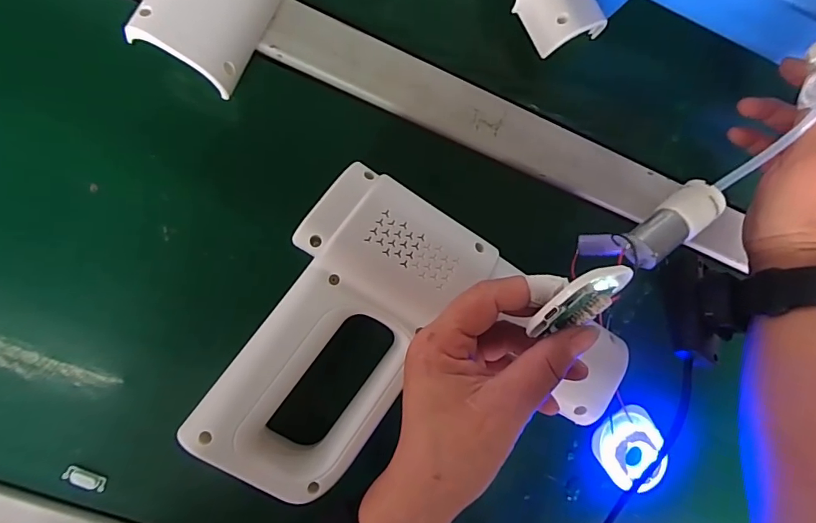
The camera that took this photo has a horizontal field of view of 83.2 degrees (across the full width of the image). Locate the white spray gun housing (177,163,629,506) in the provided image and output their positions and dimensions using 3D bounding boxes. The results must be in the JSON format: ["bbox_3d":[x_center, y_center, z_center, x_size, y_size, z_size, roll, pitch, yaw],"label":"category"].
[{"bbox_3d":[0.010,0.068,0.264,0.203,0.032,0.175,32,85,-6],"label":"white spray gun housing"}]

